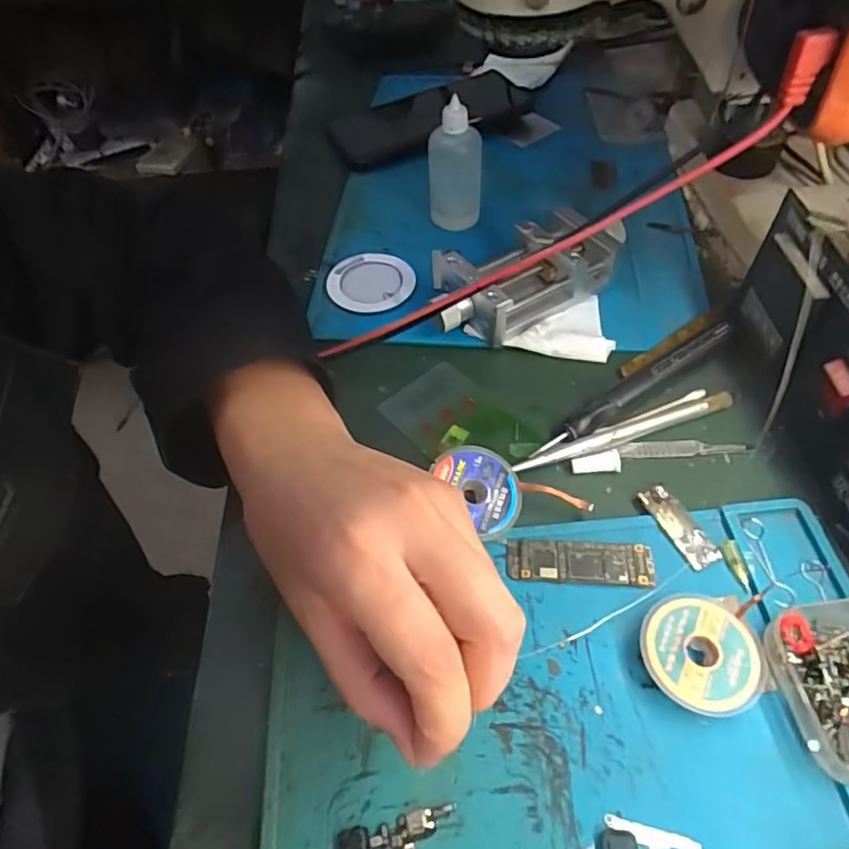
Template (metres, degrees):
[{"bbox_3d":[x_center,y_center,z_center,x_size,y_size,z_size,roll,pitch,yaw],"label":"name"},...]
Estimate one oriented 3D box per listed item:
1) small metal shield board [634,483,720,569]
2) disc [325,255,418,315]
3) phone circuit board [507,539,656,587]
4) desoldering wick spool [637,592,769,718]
[{"bbox_3d":[0.118,0.047,0.276,0.015,0.004,0.043,-22,53,-12],"label":"small metal shield board"},{"bbox_3d":[-0.035,-0.094,0.392,0.054,0.007,0.053,-3,52,3],"label":"disc"},{"bbox_3d":[0.070,0.062,0.266,0.064,0.005,0.019,1,52,6],"label":"phone circuit board"},{"bbox_3d":[0.110,0.092,0.236,0.044,0.012,0.044,-3,52,3],"label":"desoldering wick spool"}]

